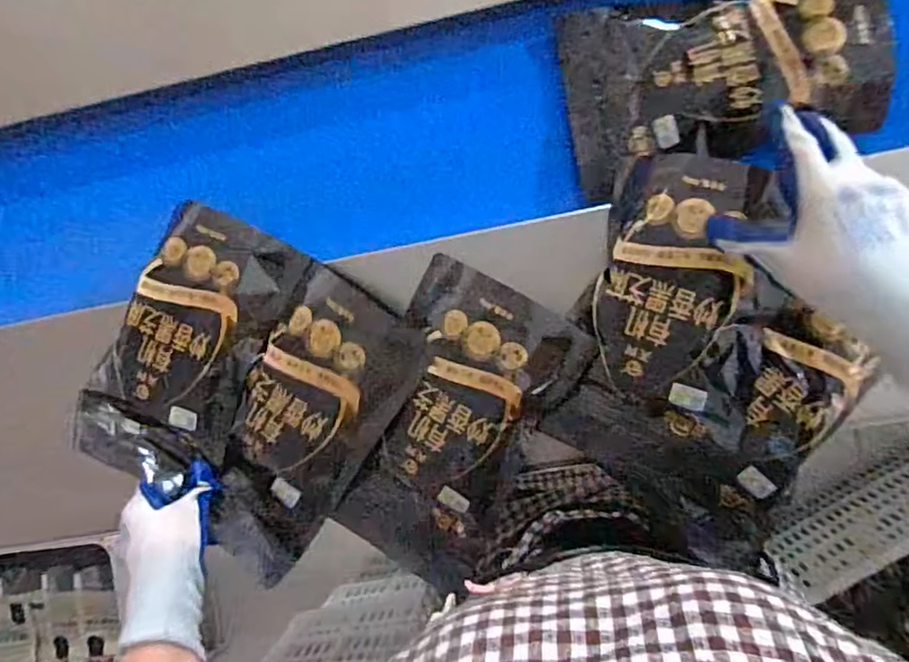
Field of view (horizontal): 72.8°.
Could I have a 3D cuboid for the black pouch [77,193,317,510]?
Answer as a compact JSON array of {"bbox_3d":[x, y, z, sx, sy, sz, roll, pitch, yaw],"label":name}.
[{"bbox_3d":[-0.244,0.014,0.550,0.141,0.032,0.239,25,93,6],"label":"black pouch"}]

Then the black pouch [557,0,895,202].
[{"bbox_3d":[0.235,-0.227,0.541,0.258,0.059,0.163,-8,90,7],"label":"black pouch"}]

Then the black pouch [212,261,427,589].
[{"bbox_3d":[-0.130,0.087,0.534,0.129,0.039,0.258,25,93,6],"label":"black pouch"}]

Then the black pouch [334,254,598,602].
[{"bbox_3d":[-0.004,0.082,0.531,0.147,0.036,0.257,26,93,6],"label":"black pouch"}]

